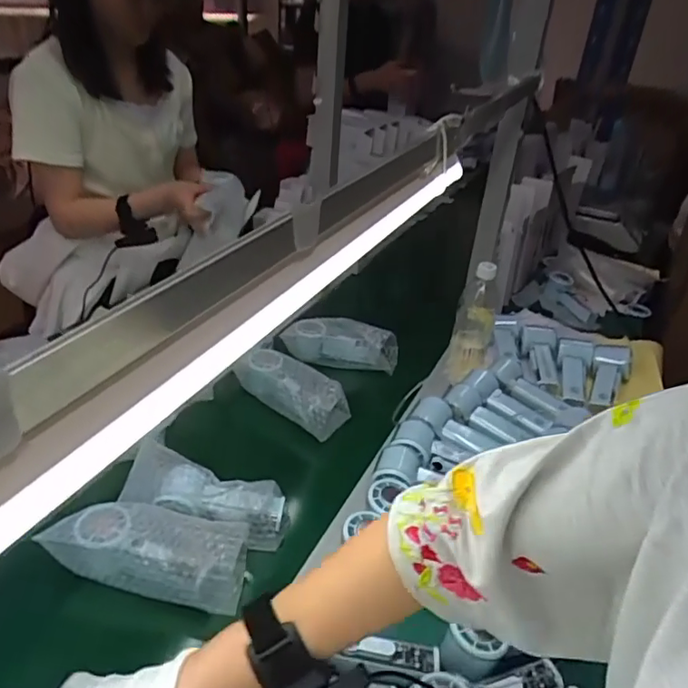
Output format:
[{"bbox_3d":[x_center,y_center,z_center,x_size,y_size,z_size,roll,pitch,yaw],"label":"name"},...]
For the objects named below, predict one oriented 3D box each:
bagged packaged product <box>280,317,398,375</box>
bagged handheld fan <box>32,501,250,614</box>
[{"bbox_3d":[-0.003,0.000,0.980,0.199,0.080,0.059,4,32,-2],"label":"bagged packaged product"},{"bbox_3d":[-0.211,0.217,0.604,0.209,0.068,0.081,10,32,7],"label":"bagged handheld fan"}]

